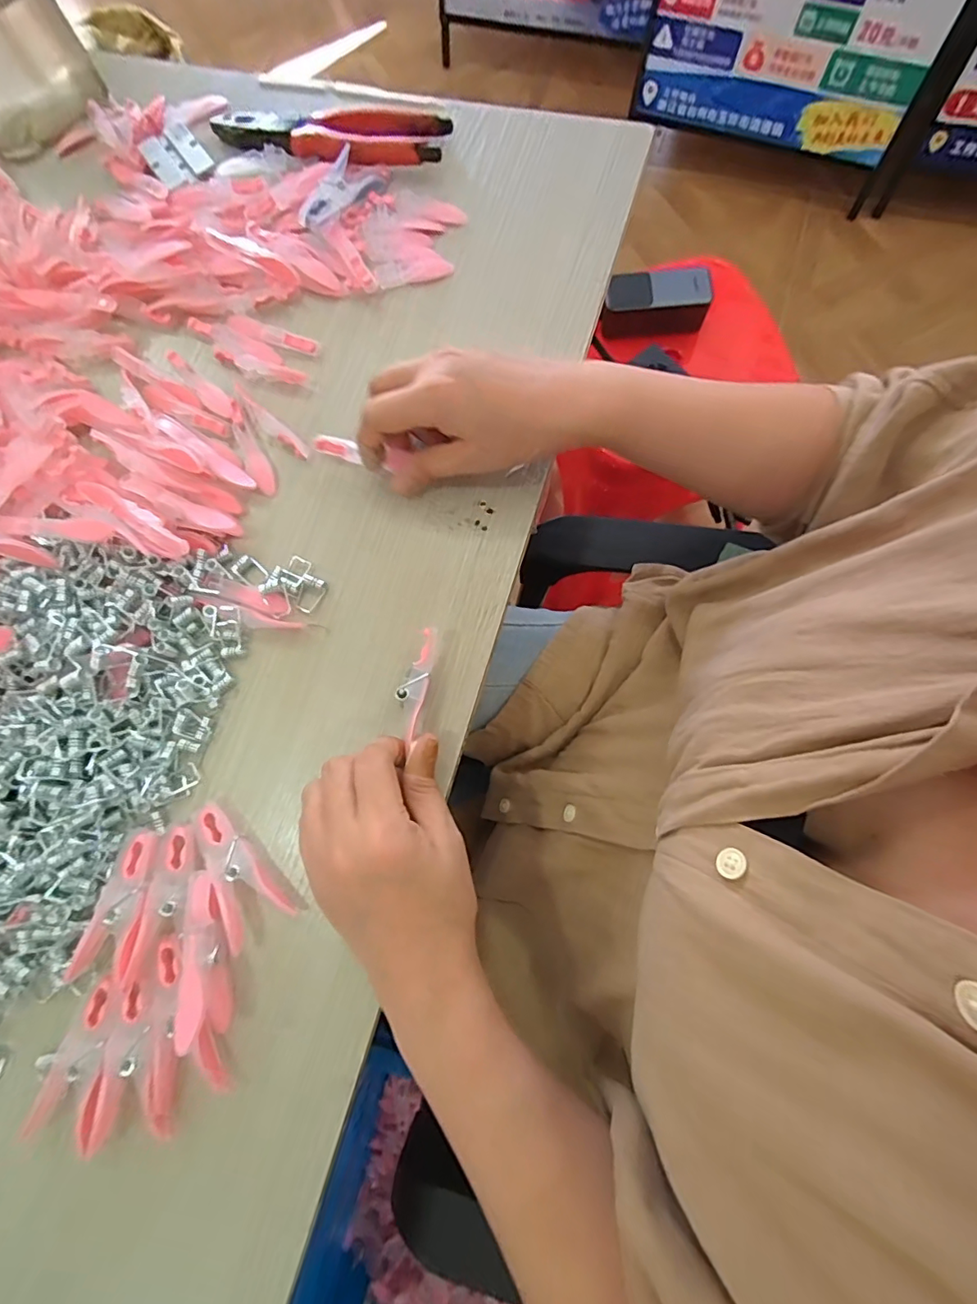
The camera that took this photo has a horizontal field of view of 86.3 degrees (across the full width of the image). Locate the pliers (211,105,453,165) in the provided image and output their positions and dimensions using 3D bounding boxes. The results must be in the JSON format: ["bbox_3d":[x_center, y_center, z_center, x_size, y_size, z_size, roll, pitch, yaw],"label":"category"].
[{"bbox_3d":[-0.126,-0.405,0.406,0.188,0.018,0.047,9,77,6],"label":"pliers"}]

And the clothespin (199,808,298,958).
[{"bbox_3d":[-0.134,0.115,0.282,0.075,0.008,0.019,43,83,12],"label":"clothespin"}]

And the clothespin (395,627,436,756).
[{"bbox_3d":[-0.040,0.017,0.286,0.015,0.007,0.063,11,76,4],"label":"clothespin"}]

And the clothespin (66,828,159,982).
[{"bbox_3d":[-0.200,0.137,0.279,0.020,0.011,0.080,21,79,8],"label":"clothespin"}]

